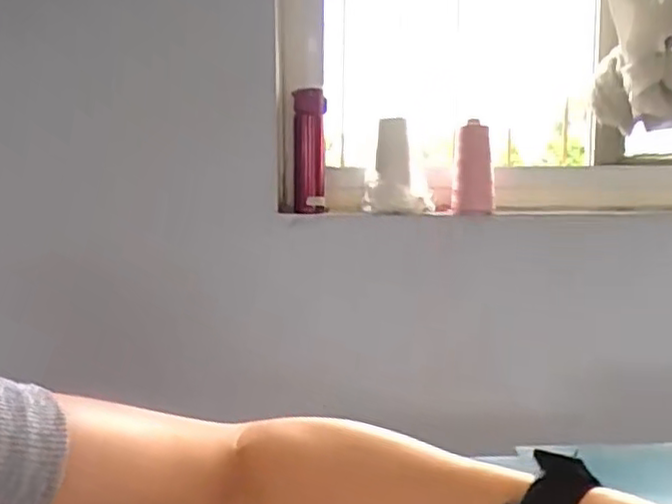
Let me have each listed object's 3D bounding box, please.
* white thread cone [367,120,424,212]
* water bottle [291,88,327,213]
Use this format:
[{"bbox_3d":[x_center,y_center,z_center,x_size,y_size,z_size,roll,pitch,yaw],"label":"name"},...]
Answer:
[{"bbox_3d":[0.106,-0.145,1.186,0.098,0.155,0.082,1,7,5],"label":"white thread cone"},{"bbox_3d":[-0.044,-0.171,1.163,0.053,0.204,0.050,-1,7,-5],"label":"water bottle"}]

